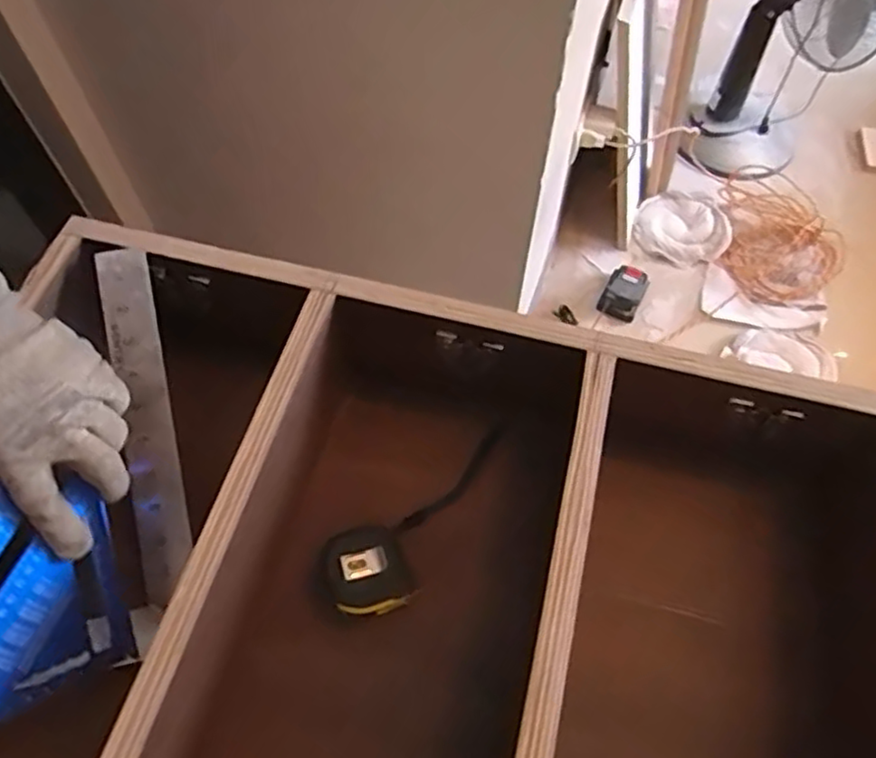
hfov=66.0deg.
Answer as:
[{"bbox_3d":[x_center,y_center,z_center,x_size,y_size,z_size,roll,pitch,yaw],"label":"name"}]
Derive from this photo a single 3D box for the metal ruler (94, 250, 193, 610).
[{"bbox_3d":[-0.221,0.032,0.509,0.038,0.007,0.262,-9,84,-14],"label":"metal ruler"}]

